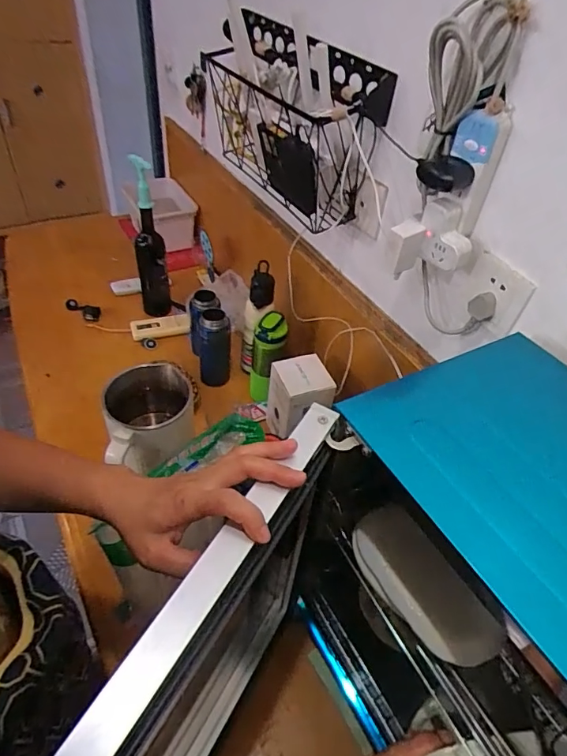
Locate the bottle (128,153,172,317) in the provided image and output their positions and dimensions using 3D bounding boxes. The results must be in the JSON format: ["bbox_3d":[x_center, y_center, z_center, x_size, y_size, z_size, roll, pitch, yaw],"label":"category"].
[{"bbox_3d":[-0.322,-0.318,1.152,0.069,0.403,0.081,-10,47,-17],"label":"bottle"}]

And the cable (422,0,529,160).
[{"bbox_3d":[0.208,-0.342,0.546,0.095,0.153,0.059,22,46,15],"label":"cable"}]

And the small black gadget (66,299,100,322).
[{"bbox_3d":[-0.511,-0.177,1.224,0.102,0.024,0.043,26,48,18],"label":"small black gadget"}]

